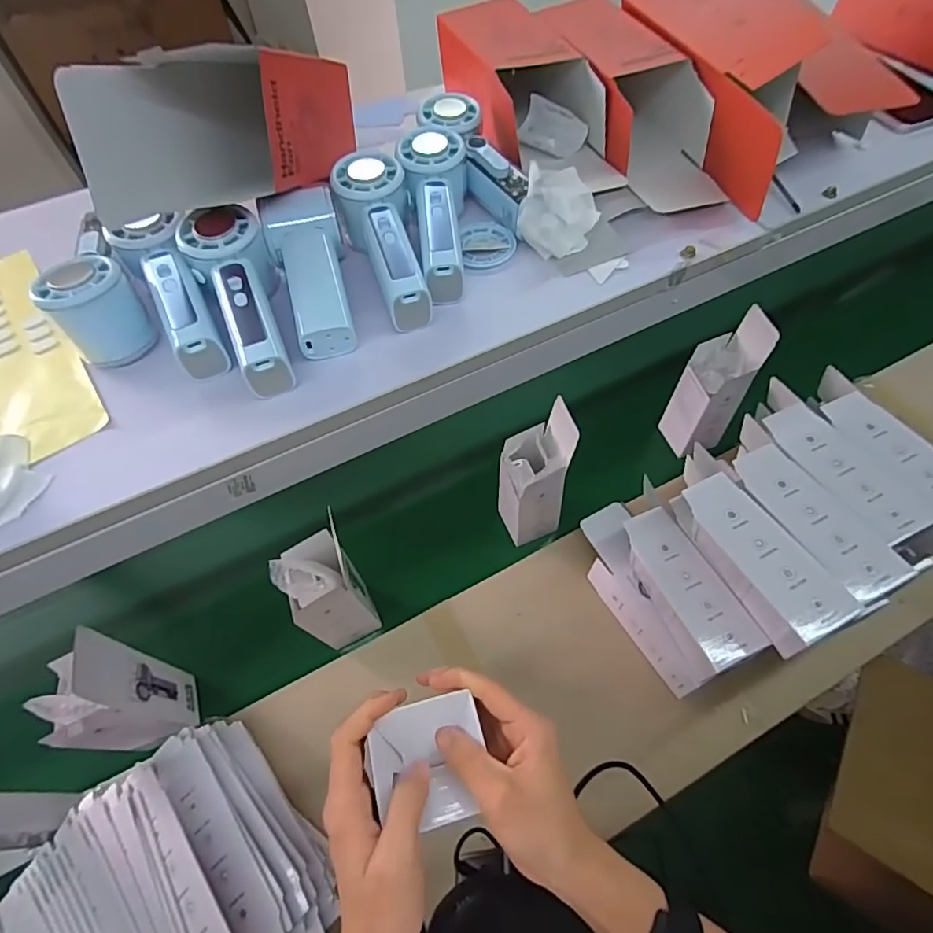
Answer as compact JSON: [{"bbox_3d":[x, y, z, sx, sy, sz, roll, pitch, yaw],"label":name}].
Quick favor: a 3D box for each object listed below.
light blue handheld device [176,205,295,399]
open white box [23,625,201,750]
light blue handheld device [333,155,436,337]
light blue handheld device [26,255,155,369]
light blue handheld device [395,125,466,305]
[{"bbox_3d":[-0.164,-0.118,0.387,0.058,0.051,0.158,-19,71,-10],"label":"light blue handheld device"},{"bbox_3d":[-0.400,0.268,0.594,0.090,0.240,0.060,-32,62,-17],"label":"open white box"},{"bbox_3d":[-0.062,-0.174,0.416,0.057,0.050,0.156,-17,70,-9],"label":"light blue handheld device"},{"bbox_3d":[-0.266,-0.114,0.380,0.054,0.064,0.045,-39,64,-20],"label":"light blue handheld device"},{"bbox_3d":[-0.024,-0.205,0.435,0.052,0.049,0.167,-5,71,-1],"label":"light blue handheld device"}]

